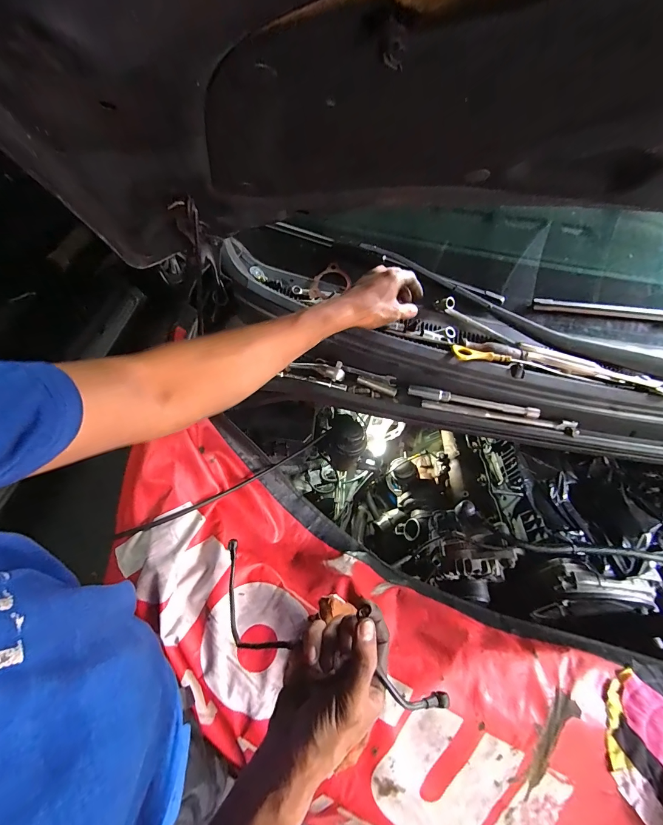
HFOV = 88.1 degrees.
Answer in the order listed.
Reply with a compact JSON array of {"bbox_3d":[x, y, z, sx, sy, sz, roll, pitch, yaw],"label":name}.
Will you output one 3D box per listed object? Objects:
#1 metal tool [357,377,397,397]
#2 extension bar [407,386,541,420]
[{"bbox_3d":[0.073,-0.042,0.549,0.065,0.010,0.013,17,55,7],"label":"metal tool"},{"bbox_3d":[0.219,-0.017,0.531,0.197,0.014,0.014,13,55,4],"label":"extension bar"}]

